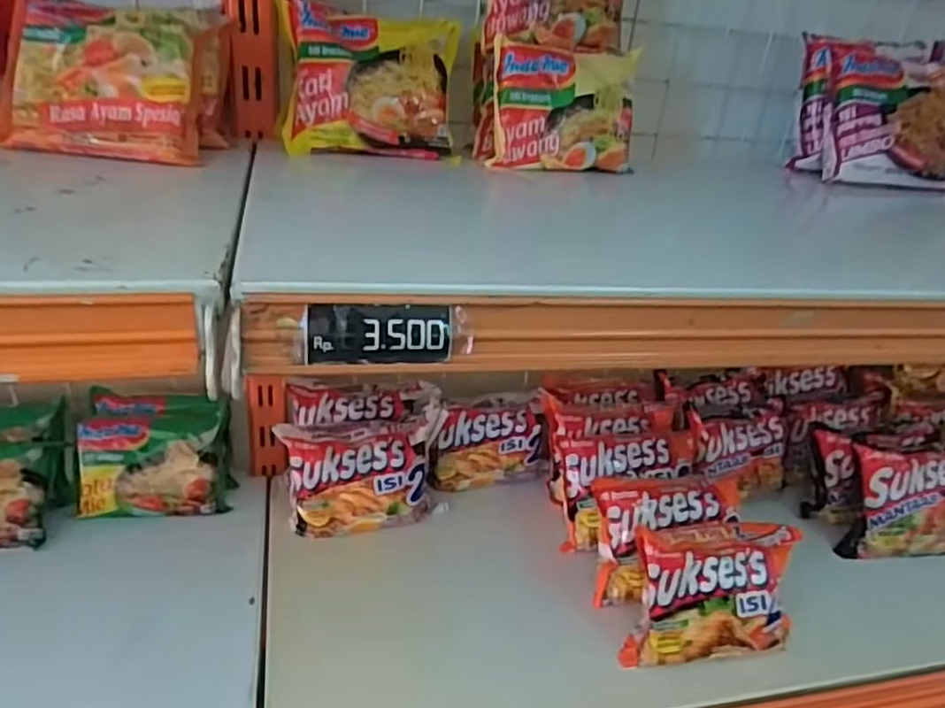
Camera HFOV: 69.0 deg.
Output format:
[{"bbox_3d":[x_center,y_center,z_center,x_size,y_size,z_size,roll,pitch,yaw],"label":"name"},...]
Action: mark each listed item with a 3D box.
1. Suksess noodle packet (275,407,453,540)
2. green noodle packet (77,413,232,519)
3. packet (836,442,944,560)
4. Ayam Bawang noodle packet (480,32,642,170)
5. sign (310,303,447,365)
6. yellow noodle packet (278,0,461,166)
[{"bbox_3d":[-0.102,0.120,0.673,0.151,0.102,0.059,-2,29,-16],"label":"Suksess noodle packet"},{"bbox_3d":[-0.310,0.109,0.672,0.128,0.095,0.028,0,0,-11],"label":"green noodle packet"},{"bbox_3d":[0.480,0.158,0.730,0.166,0.121,0.040,1,9,-14],"label":"packet"},{"bbox_3d":[0.079,-0.205,0.575,0.123,0.099,0.023,-1,13,-12],"label":"Ayam Bawang noodle packet"},{"bbox_3d":[-0.041,-0.009,0.308,0.063,0.026,0.004,-1,9,-13],"label":"sign"},{"bbox_3d":[-0.079,-0.219,0.549,0.136,0.116,0.026,-1,0,-14],"label":"yellow noodle packet"}]

